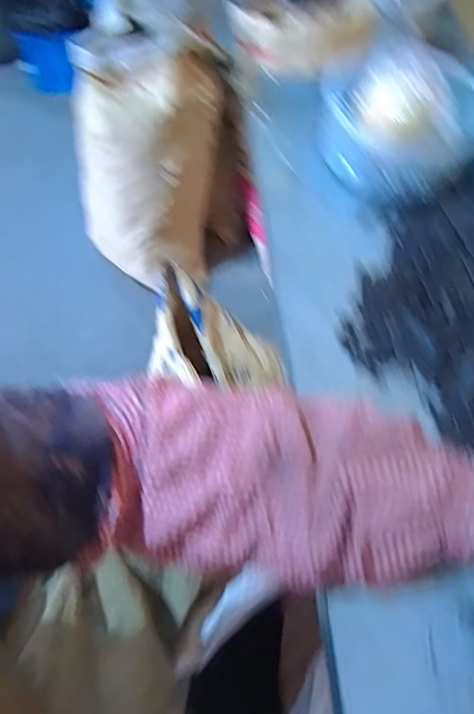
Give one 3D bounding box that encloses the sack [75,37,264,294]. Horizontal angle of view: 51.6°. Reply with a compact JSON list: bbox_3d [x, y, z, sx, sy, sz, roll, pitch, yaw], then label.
[{"bbox_3d":[-0.197,-0.465,1.282,0.431,0.565,0.236,-13,61,-9],"label":"sack"}]

